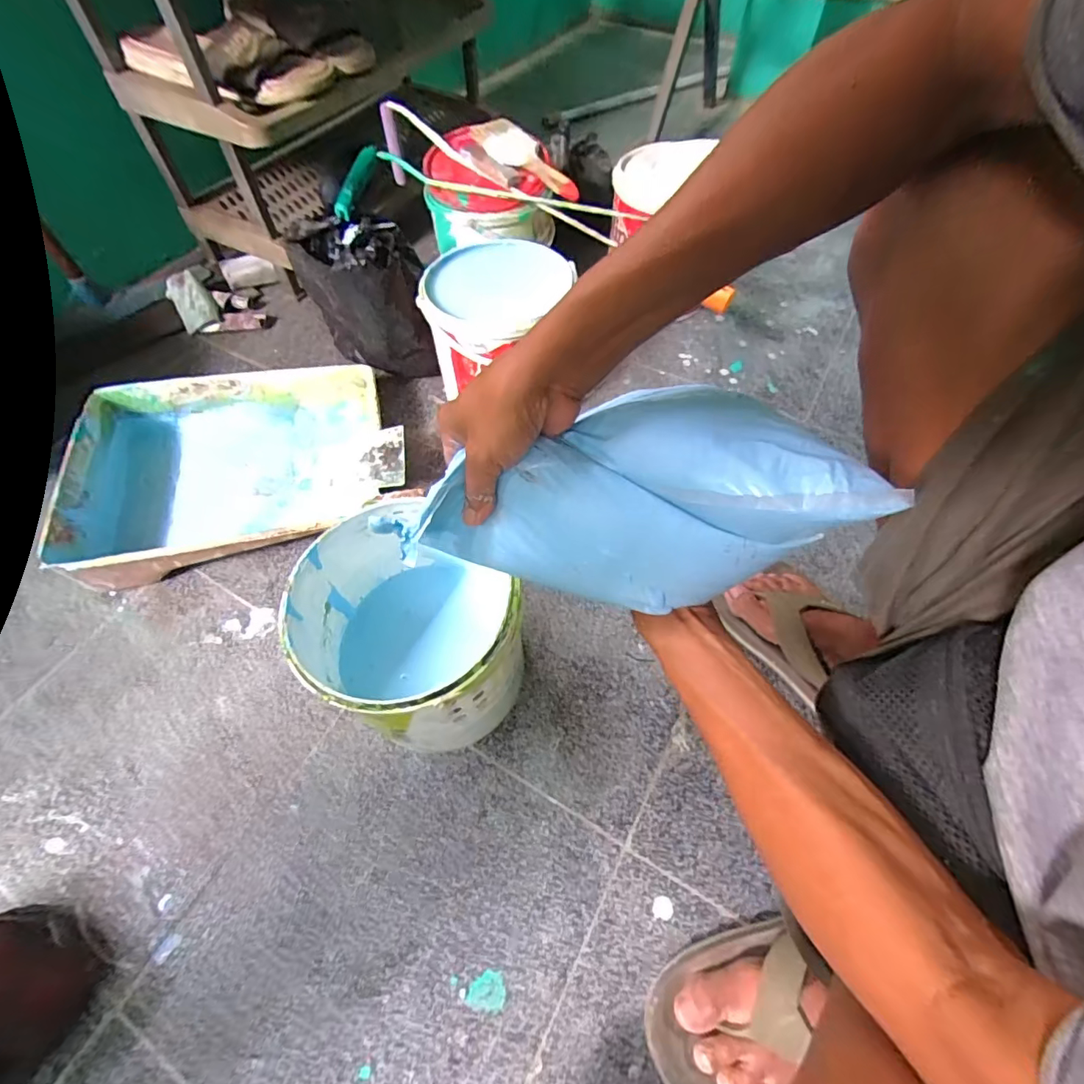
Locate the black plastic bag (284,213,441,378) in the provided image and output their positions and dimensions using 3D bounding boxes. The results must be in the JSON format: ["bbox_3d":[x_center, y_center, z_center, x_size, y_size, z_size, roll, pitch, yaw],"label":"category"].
[{"bbox_3d":[-0.249,-0.345,0.720,0.147,0.202,0.189,-20,60,-11],"label":"black plastic bag"}]

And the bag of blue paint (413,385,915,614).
[{"bbox_3d":[0.042,-0.031,0.313,0.245,0.097,0.111,-2,58,0],"label":"bag of blue paint"}]

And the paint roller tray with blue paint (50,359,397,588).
[{"bbox_3d":[-0.374,-0.100,0.643,0.379,0.078,0.276,-12,59,-7],"label":"paint roller tray with blue paint"}]

